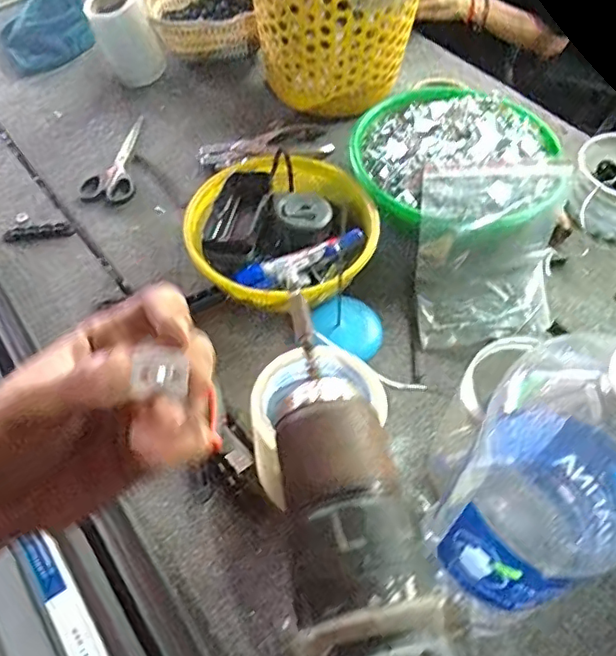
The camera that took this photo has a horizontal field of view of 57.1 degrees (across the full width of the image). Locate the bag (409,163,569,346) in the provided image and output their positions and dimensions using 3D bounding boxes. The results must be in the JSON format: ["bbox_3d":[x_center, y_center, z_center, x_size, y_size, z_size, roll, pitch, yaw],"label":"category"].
[{"bbox_3d":[0.189,-0.076,0.576,0.154,0.091,0.160,-2,56,-1],"label":"bag"}]

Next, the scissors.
[{"bbox_3d":[-0.249,-0.215,0.717,0.065,0.010,0.171,-6,56,-4],"label":"scissors"}]

